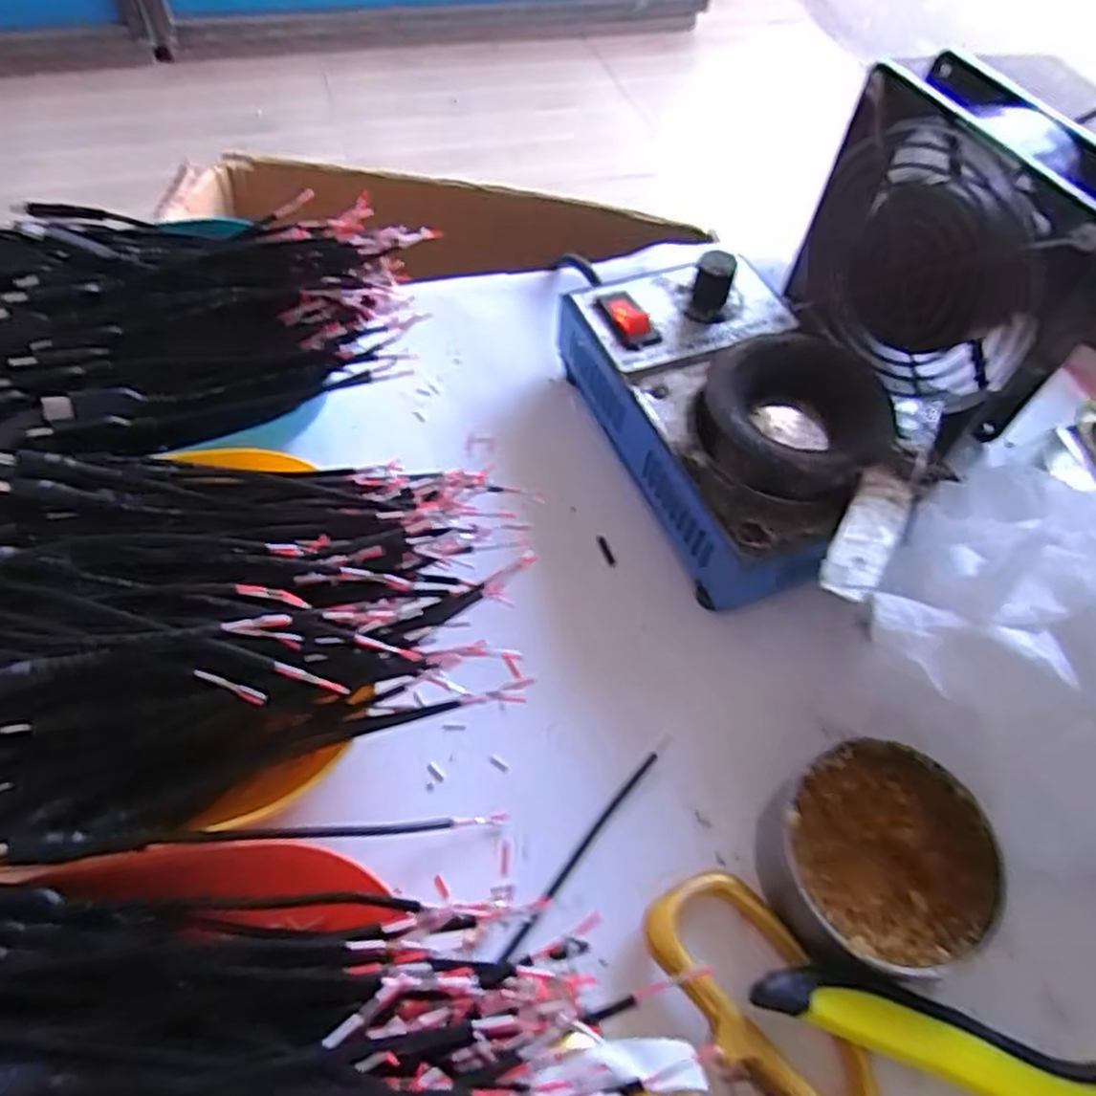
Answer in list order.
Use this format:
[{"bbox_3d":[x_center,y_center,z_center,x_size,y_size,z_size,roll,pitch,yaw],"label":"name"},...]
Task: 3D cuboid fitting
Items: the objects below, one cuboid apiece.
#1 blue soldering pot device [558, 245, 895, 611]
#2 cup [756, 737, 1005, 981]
[{"bbox_3d":[0.073,-0.056,0.298,0.091,0.056,0.157,-18,60,-15],"label":"blue soldering pot device"},{"bbox_3d":[0.099,0.096,0.228,0.061,0.037,0.060,2,57,-2],"label":"cup"}]

